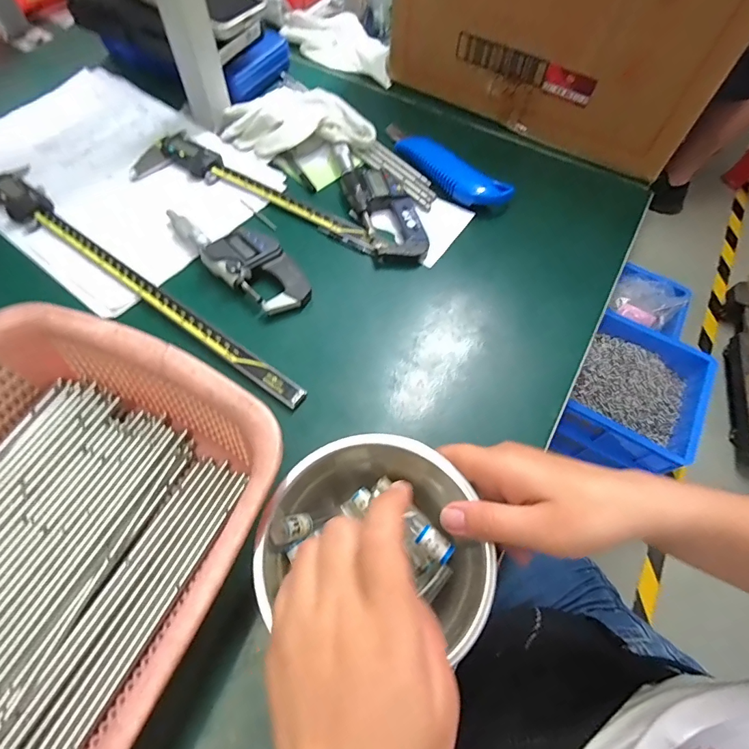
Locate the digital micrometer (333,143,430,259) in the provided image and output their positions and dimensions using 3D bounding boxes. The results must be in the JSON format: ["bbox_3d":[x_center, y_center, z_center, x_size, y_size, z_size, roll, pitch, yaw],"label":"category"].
[{"bbox_3d":[0.004,-0.166,0.417,0.055,0.018,0.144,-15,63,-12],"label":"digital micrometer"}]

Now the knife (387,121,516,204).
[{"bbox_3d":[0.064,-0.214,0.444,0.040,0.022,0.160,-37,70,-21],"label":"knife"}]

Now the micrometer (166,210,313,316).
[{"bbox_3d":[-0.117,-0.108,0.383,0.060,0.019,0.147,-35,69,-20],"label":"micrometer"}]

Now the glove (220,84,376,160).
[{"bbox_3d":[-0.080,-0.254,0.445,0.159,0.042,0.056,3,61,-3],"label":"glove"}]

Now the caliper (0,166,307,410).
[{"bbox_3d":[-0.213,-0.078,0.369,0.377,0.016,0.060,34,64,14],"label":"caliper"}]

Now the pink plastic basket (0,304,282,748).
[{"bbox_3d":[-0.196,0.111,0.232,0.218,0.074,0.286,23,62,9],"label":"pink plastic basket"}]

